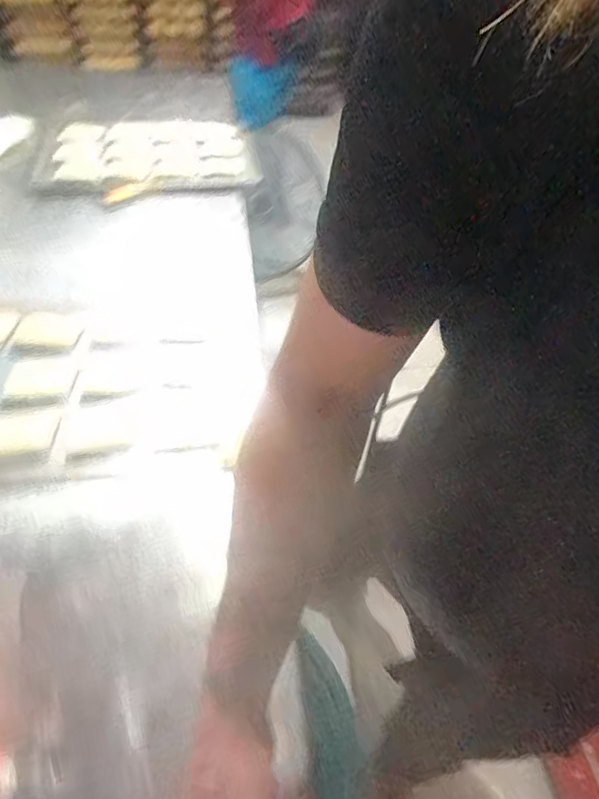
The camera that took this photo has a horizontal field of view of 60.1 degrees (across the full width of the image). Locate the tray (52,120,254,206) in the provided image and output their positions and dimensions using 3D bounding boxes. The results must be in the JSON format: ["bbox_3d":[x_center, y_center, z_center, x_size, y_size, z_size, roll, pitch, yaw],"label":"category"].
[{"bbox_3d":[-0.276,-0.478,1.000,0.356,0.066,0.237,-14,47,-19],"label":"tray"}]

